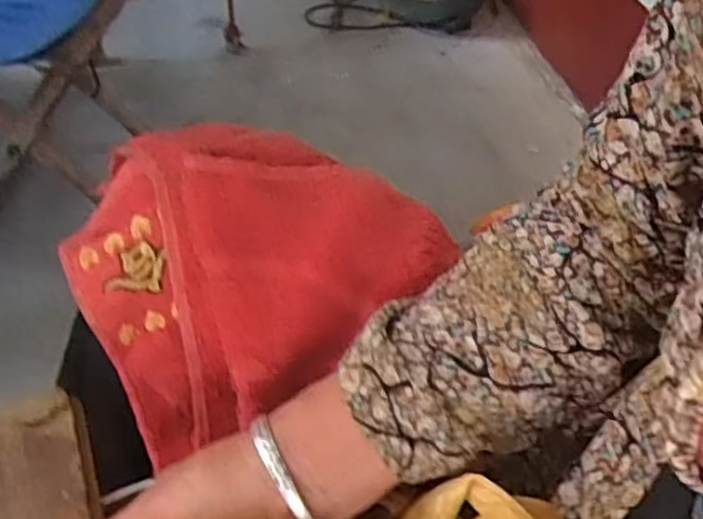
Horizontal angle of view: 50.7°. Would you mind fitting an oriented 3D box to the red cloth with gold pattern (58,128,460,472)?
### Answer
[{"bbox_3d":[-0.049,-0.002,0.431,0.207,0.109,0.156,-23,52,-18],"label":"red cloth with gold pattern"}]

